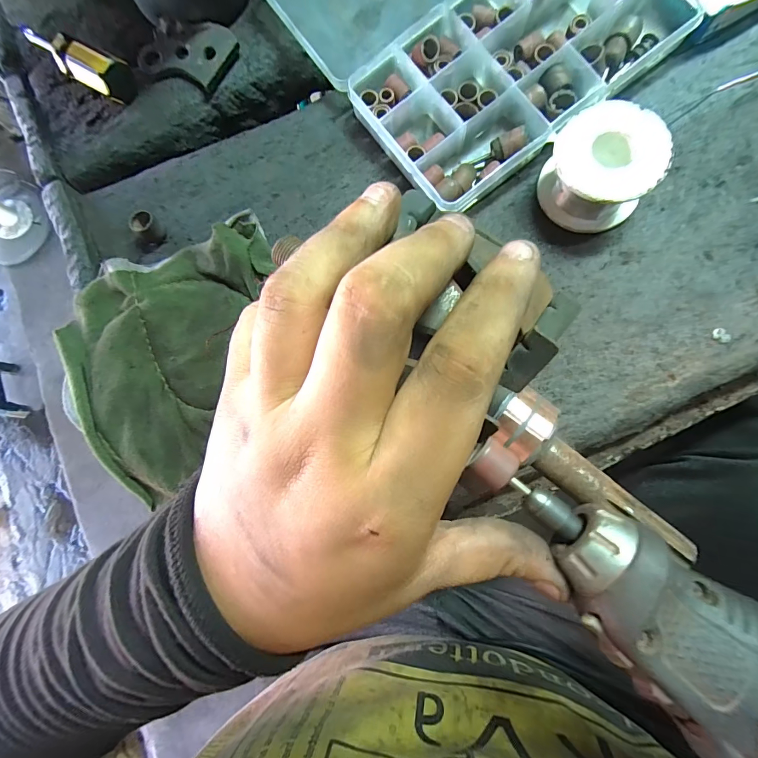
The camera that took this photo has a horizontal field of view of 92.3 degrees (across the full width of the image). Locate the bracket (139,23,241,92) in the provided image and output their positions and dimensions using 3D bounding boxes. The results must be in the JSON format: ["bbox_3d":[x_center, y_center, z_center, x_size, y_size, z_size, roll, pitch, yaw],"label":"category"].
[{"bbox_3d":[-0.119,-0.204,0.228,0.057,0.007,0.036,17,85,9],"label":"bracket"}]

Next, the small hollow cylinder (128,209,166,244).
[{"bbox_3d":[-0.137,-0.091,0.216,0.013,0.014,0.014,-1,82,7],"label":"small hollow cylinder"}]

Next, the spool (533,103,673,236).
[{"bbox_3d":[0.115,-0.109,0.189,0.052,0.029,0.052,-1,82,7],"label":"spool"}]

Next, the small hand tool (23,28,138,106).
[{"bbox_3d":[-0.187,-0.199,0.225,0.073,0.024,0.023,35,88,11],"label":"small hand tool"}]

